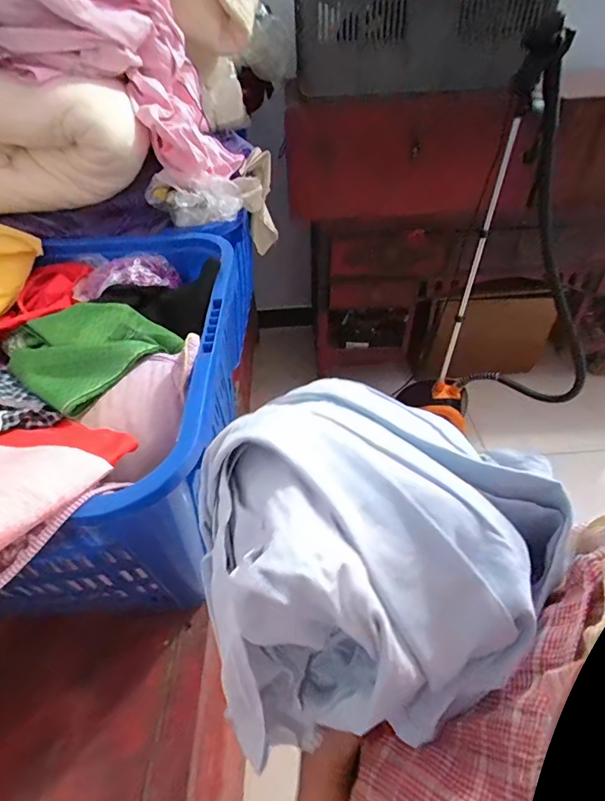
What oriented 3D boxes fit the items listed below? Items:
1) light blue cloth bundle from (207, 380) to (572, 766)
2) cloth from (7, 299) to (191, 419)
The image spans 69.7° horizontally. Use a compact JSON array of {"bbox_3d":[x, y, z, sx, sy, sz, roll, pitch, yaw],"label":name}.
[{"bbox_3d":[0.051,0.112,0.298,0.221,0.180,0.194,18,48,20],"label":"light blue cloth bundle"},{"bbox_3d":[-0.317,-0.089,0.621,0.234,0.050,0.187,28,52,28],"label":"cloth"}]

